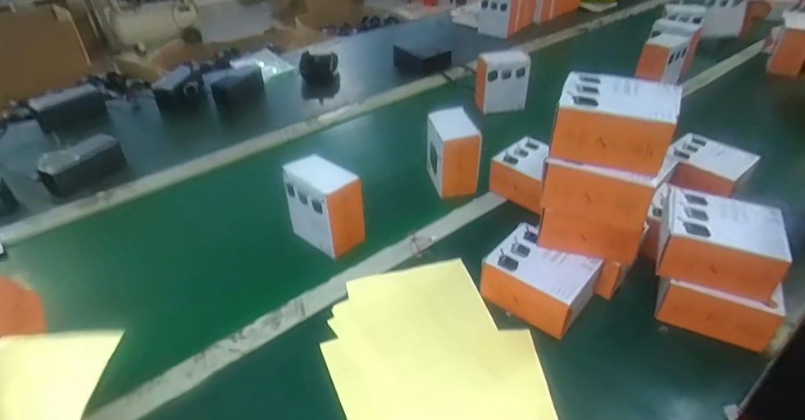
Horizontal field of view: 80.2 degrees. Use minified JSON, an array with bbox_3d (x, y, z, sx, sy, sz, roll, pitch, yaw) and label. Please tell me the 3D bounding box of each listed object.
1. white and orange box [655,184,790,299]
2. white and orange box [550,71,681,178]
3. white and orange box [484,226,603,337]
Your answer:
[{"bbox_3d":[0.352,0.036,0.541,0.116,0.070,0.089,15,40,22],"label":"white and orange box"},{"bbox_3d":[0.222,-0.093,0.506,0.107,0.066,0.091,14,40,21],"label":"white and orange box"},{"bbox_3d":[0.172,0.088,0.596,0.120,0.069,0.094,28,47,34],"label":"white and orange box"}]

